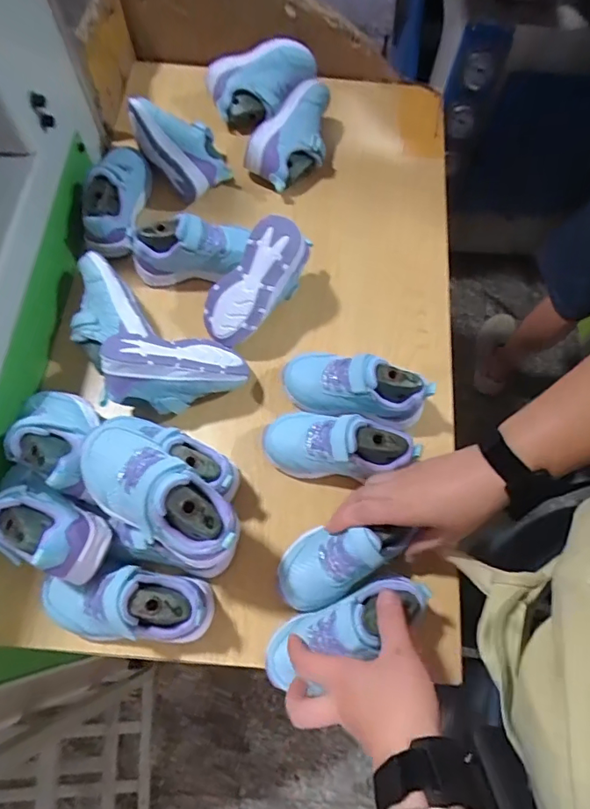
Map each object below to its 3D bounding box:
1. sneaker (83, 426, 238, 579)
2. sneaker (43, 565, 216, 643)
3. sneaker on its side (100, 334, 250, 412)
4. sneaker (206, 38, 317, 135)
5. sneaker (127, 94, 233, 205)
[{"bbox_3d":[-0.114,0.073,0.417,0.156,0.061,0.067,32,71,10],"label":"sneaker"},{"bbox_3d":[-0.154,0.178,0.457,0.155,0.067,0.067,2,69,-2],"label":"sneaker"},{"bbox_3d":[-0.128,-0.031,0.548,0.153,0.069,0.073,7,36,-23],"label":"sneaker on its side"},{"bbox_3d":[-0.037,-0.439,0.702,0.150,0.070,0.074,-24,72,-11],"label":"sneaker"},{"bbox_3d":[-0.145,-0.335,0.651,0.080,0.064,0.137,-33,74,-14],"label":"sneaker"}]

